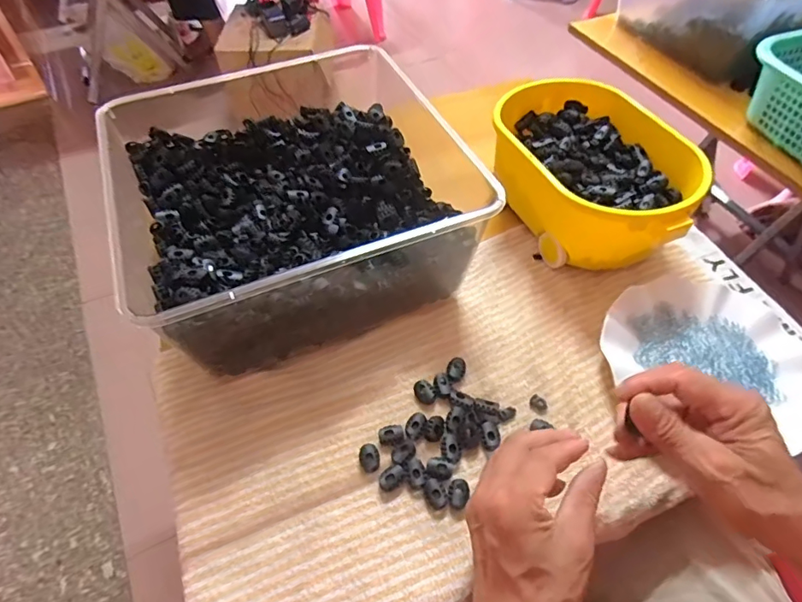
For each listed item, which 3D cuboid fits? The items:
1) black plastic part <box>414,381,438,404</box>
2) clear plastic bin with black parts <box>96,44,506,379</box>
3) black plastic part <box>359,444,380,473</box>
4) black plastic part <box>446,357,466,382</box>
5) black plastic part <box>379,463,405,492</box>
[{"bbox_3d":[0.021,0.082,0.444,0.015,0.008,0.022,-37,61,-25],"label":"black plastic part"},{"bbox_3d":[-0.102,-0.093,0.477,0.291,0.116,0.272,-20,55,-14],"label":"clear plastic bin with black parts"},{"bbox_3d":[-0.026,0.132,0.414,0.017,0.008,0.023,-17,54,-12],"label":"black plastic part"},{"bbox_3d":[0.052,0.064,0.460,0.017,0.005,0.024,9,53,7],"label":"black plastic part"},{"bbox_3d":[-0.007,0.144,0.402,0.022,0.009,0.015,-29,58,-20],"label":"black plastic part"}]

